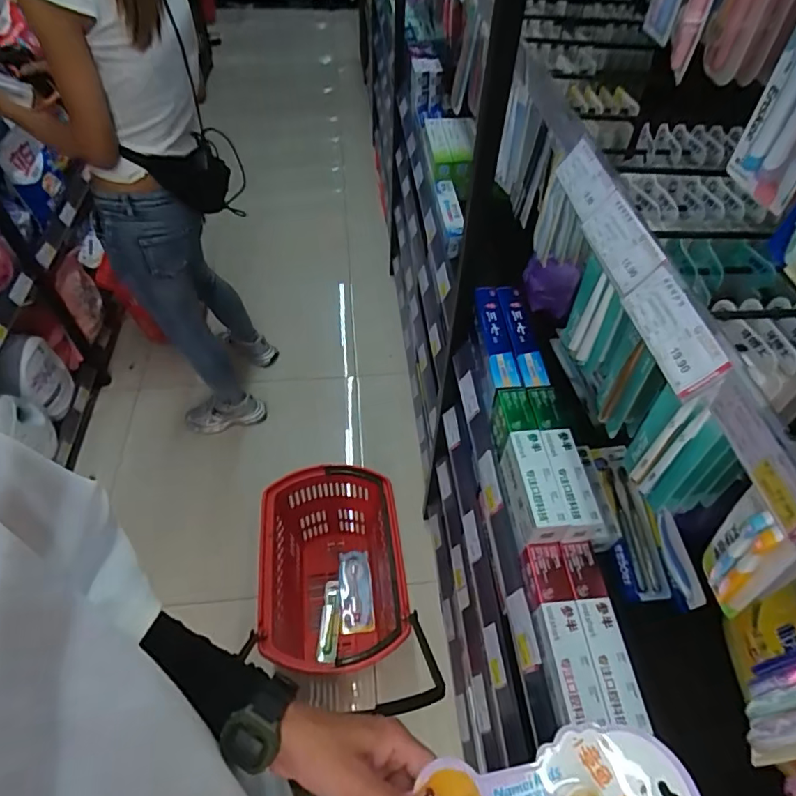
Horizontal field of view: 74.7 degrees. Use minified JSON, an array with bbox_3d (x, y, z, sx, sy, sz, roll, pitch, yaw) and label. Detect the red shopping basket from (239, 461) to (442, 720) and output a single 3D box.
[{"bbox_3d":[-0.152,0.444,1.282,0.315,0.322,0.430,-7,52,-8],"label":"red shopping basket"}]

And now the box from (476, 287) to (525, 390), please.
[{"bbox_3d":[0.164,-0.097,0.872,0.040,0.040,0.218,-4,52,-5],"label":"box"}]

